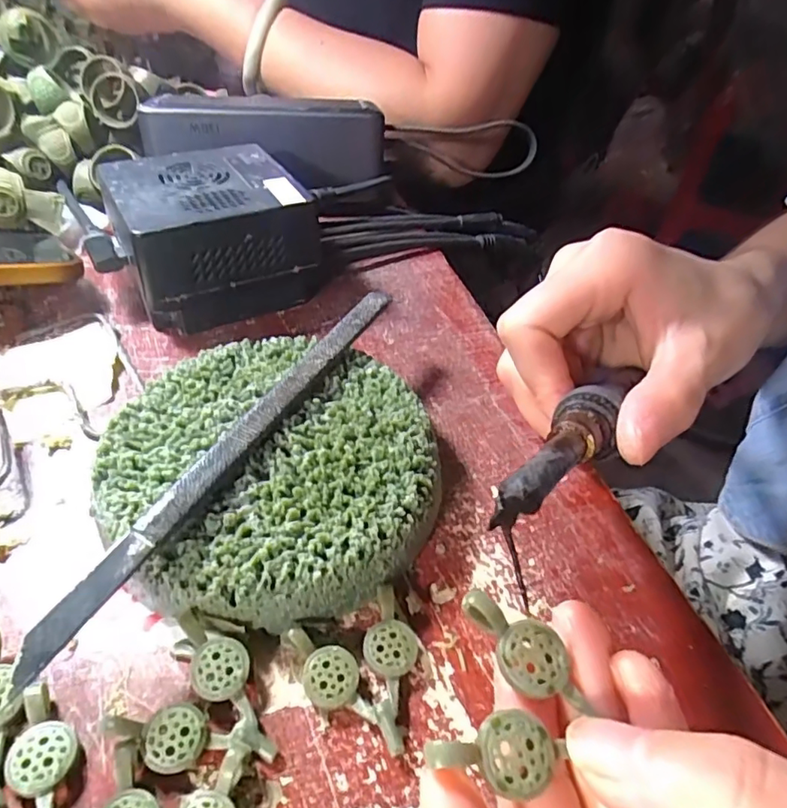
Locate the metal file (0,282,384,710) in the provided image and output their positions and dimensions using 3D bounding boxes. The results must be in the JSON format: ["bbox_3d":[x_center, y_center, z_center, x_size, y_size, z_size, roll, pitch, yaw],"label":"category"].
[{"bbox_3d":[-0.043,0.008,0.166,0.012,0.009,0.157,23,46,16],"label":"metal file"}]

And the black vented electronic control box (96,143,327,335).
[{"bbox_3d":[-0.082,-0.078,0.254,0.079,0.049,0.072,-17,49,-23],"label":"black vented electronic control box"}]

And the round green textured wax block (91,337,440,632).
[{"bbox_3d":[-0.037,0.020,0.174,0.096,0.025,0.100,3,44,-3],"label":"round green textured wax block"}]

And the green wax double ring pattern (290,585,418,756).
[{"bbox_3d":[-0.006,0.069,0.139,0.029,0.009,0.035,-17,48,-22],"label":"green wax double ring pattern"}]

